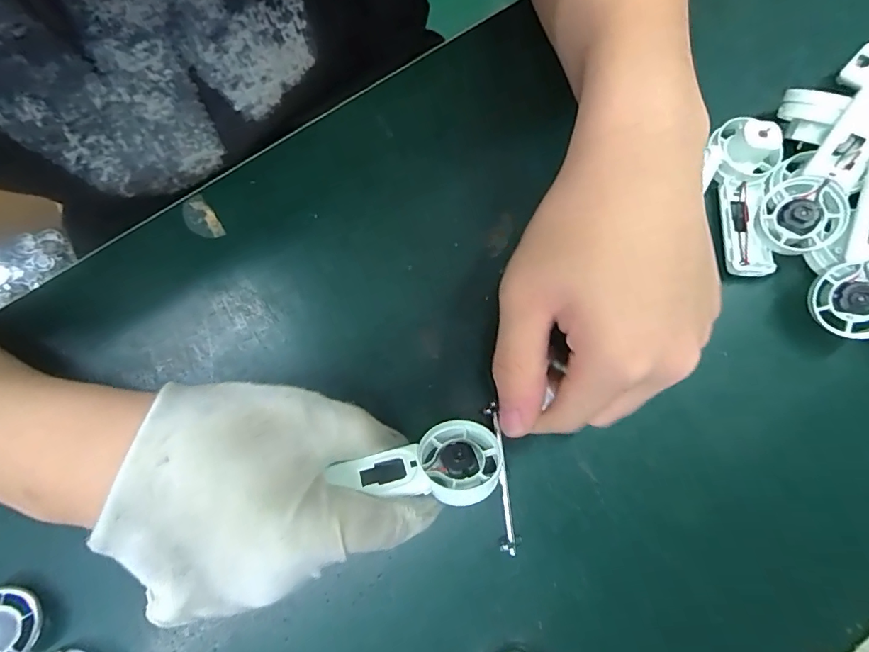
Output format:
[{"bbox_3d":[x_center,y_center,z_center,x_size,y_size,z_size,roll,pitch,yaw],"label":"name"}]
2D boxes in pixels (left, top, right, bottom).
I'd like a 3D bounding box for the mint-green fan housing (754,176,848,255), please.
[{"bbox_3d":[0.198,-0.058,0.255,0.039,0.019,0.037,-29,61,36],"label":"mint-green fan housing"}]

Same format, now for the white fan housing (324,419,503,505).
[{"bbox_3d":[-0.006,0.068,0.222,0.073,0.019,0.037,-4,41,-15],"label":"white fan housing"}]

